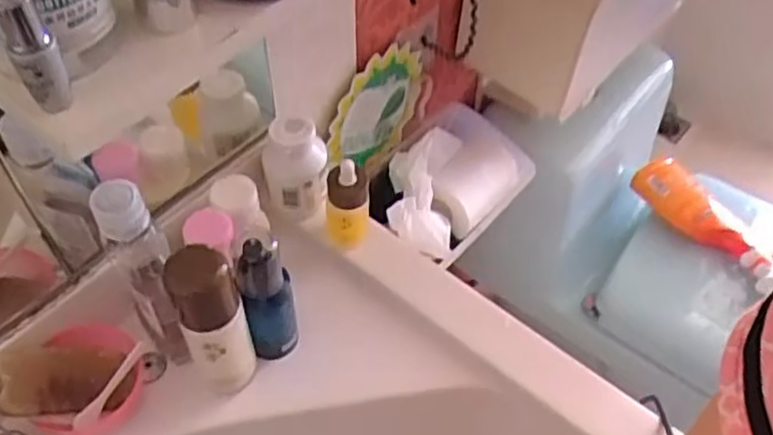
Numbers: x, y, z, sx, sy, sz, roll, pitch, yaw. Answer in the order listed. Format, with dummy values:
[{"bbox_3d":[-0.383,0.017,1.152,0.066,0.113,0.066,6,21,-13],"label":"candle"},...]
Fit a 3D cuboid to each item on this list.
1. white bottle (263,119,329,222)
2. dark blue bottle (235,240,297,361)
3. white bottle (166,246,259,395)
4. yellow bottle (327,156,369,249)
[{"bbox_3d":[-0.077,-0.041,0.608,0.052,0.084,0.046,-6,52,-6],"label":"white bottle"},{"bbox_3d":[-0.087,0.060,0.529,0.035,0.119,0.031,-6,52,-6],"label":"dark blue bottle"},{"bbox_3d":[-0.118,0.073,0.495,0.042,0.140,0.033,-18,54,-15],"label":"white bottle"},{"bbox_3d":[-0.032,-0.010,0.594,0.033,0.079,0.027,2,52,0],"label":"yellow bottle"}]

